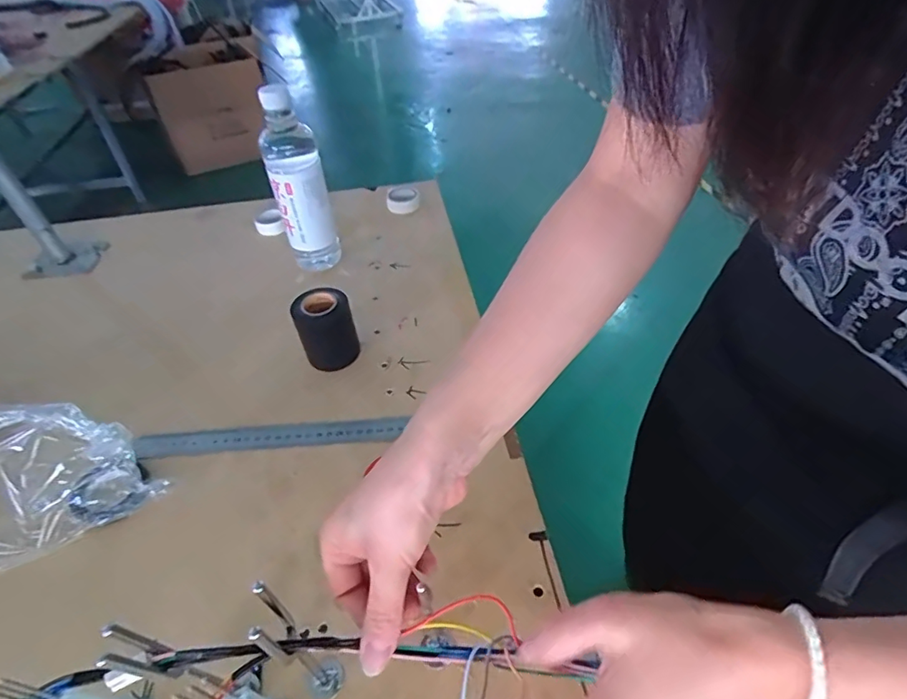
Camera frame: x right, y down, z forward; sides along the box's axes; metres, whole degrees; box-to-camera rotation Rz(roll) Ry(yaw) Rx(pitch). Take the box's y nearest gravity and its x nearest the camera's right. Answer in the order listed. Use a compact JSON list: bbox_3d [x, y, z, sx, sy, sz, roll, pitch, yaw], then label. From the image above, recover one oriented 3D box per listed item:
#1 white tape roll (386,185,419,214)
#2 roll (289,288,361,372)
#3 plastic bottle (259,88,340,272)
[{"bbox_3d":[-0.081,-0.241,0.793,0.052,0.021,0.057,-2,46,2],"label":"white tape roll"},{"bbox_3d":[-0.139,-0.019,0.548,0.058,0.077,0.054,-2,46,2],"label":"roll"},{"bbox_3d":[-0.190,-0.193,0.623,0.065,0.207,0.056,-14,47,-9],"label":"plastic bottle"}]

